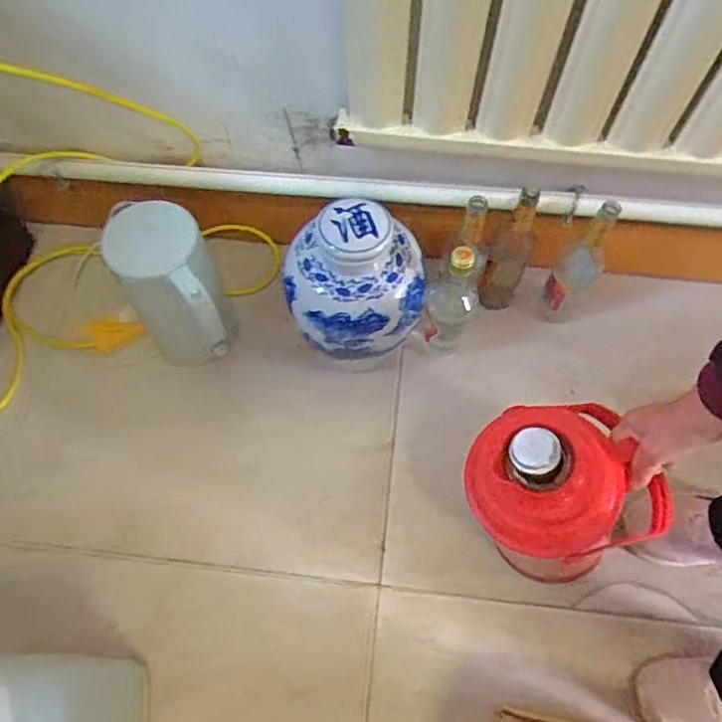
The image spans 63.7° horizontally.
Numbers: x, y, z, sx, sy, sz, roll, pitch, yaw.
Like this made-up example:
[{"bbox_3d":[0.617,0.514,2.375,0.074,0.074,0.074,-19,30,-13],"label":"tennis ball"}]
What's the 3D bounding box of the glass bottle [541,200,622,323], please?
[{"bbox_3d":[0.327,-0.144,0.875,0.060,0.245,0.071,29,68,14],"label":"glass bottle"}]

